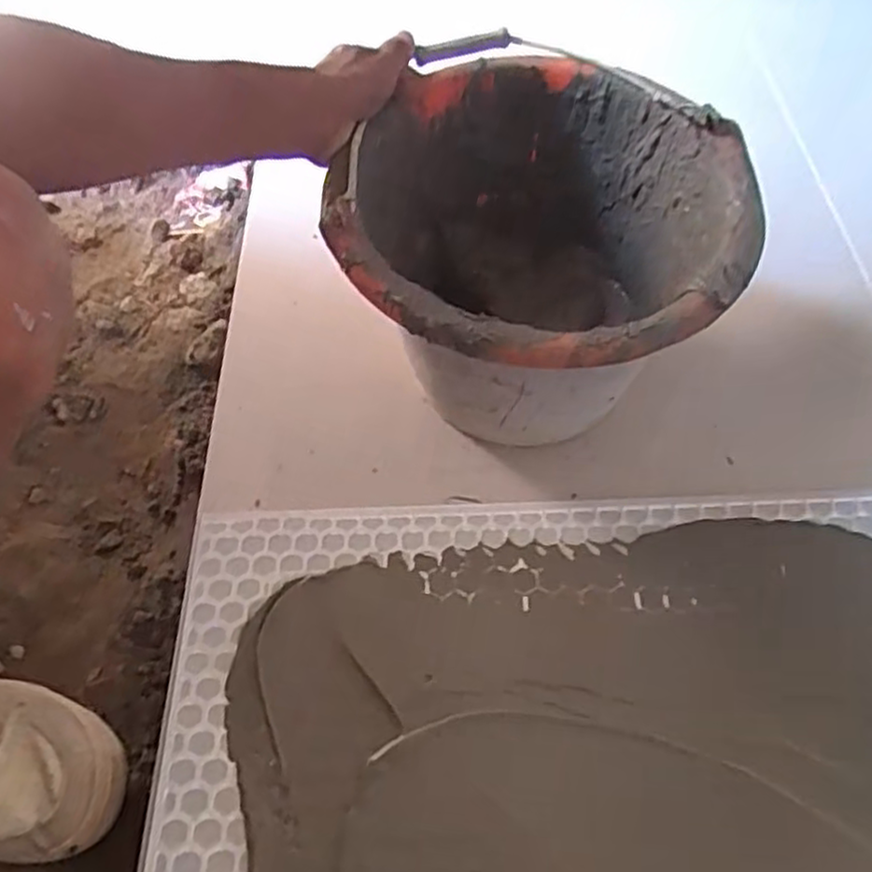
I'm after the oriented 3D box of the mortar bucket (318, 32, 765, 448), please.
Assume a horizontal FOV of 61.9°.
[{"bbox_3d":[0.069,-0.120,0.533,0.261,0.181,0.272,-1,55,2],"label":"mortar bucket"}]

